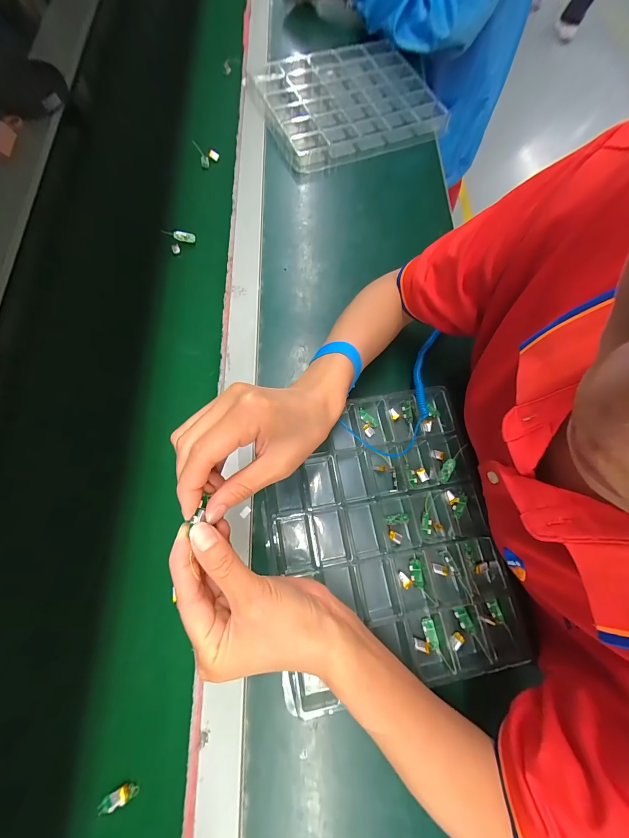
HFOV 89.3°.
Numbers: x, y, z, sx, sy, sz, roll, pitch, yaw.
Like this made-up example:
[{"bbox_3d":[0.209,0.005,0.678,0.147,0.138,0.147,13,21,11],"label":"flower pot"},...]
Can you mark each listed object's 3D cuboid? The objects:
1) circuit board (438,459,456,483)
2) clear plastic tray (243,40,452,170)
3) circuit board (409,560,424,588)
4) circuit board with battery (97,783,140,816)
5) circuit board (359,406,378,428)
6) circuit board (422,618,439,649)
[{"bbox_3d":[0.156,0.061,0.374,0.014,0.004,0.029,22,81,16],"label":"circuit board"},{"bbox_3d":[0.051,-0.595,0.587,0.303,0.028,0.283,-21,74,-8],"label":"clear plastic tray"},{"bbox_3d":[0.110,0.166,0.342,0.013,0.004,0.027,-1,72,-2],"label":"circuit board"},{"bbox_3d":[-0.175,0.340,0.285,0.033,0.006,0.013,-28,75,-10],"label":"circuit board with battery"},{"bbox_3d":[0.066,-0.002,0.393,0.030,0.004,0.011,40,75,10],"label":"circuit board"},{"bbox_3d":[0.120,0.222,0.329,0.011,0.005,0.028,-11,73,-6],"label":"circuit board"}]

